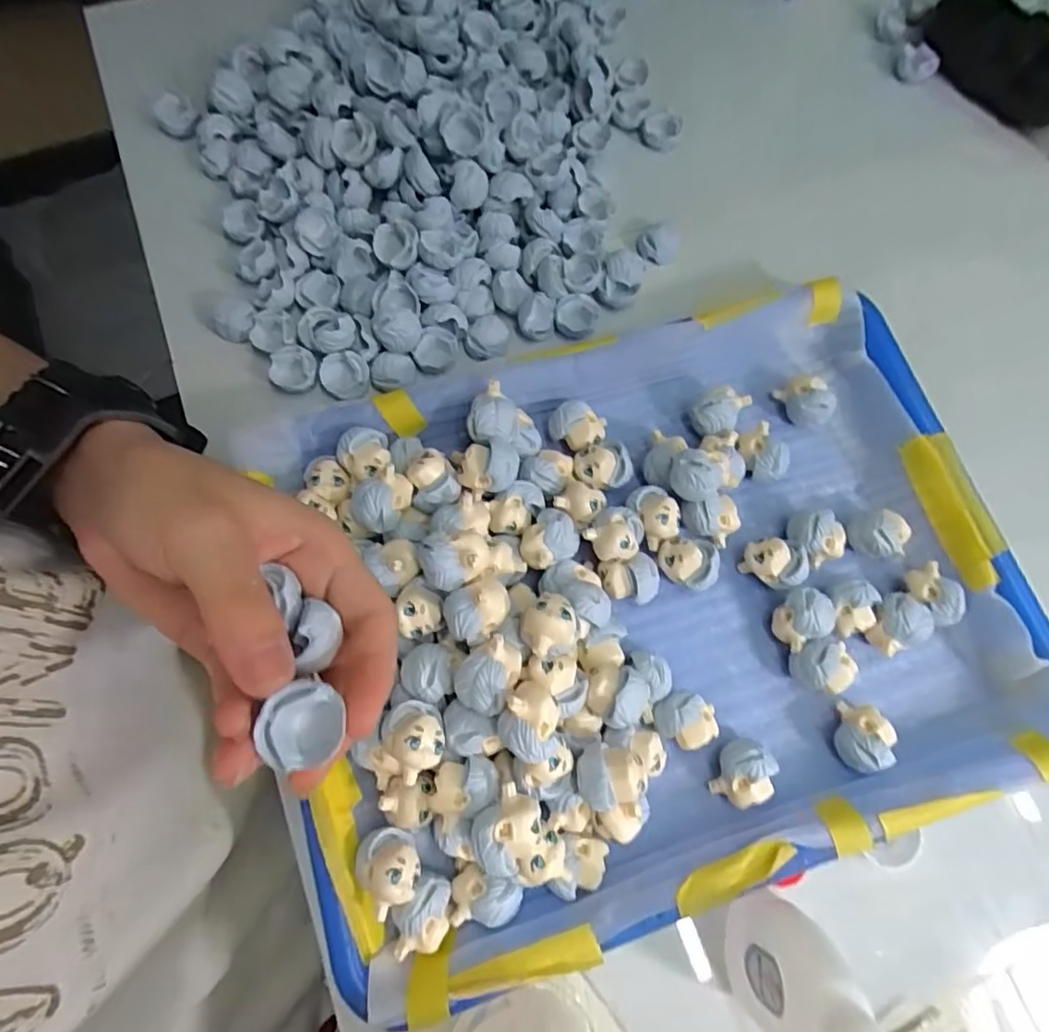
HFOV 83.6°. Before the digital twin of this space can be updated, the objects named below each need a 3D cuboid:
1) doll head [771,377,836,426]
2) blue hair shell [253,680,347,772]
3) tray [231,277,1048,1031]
[{"bbox_3d":[0.148,-0.061,0.305,0.020,0.018,0.025,-23,76,-8],"label":"doll head"},{"bbox_3d":[-0.063,0.060,0.167,0.020,0.013,0.022,-19,75,-7],"label":"blue hair shell"},{"bbox_3d":[0.060,0.033,0.267,0.329,0.066,0.252,-15,75,-6],"label":"tray"}]

